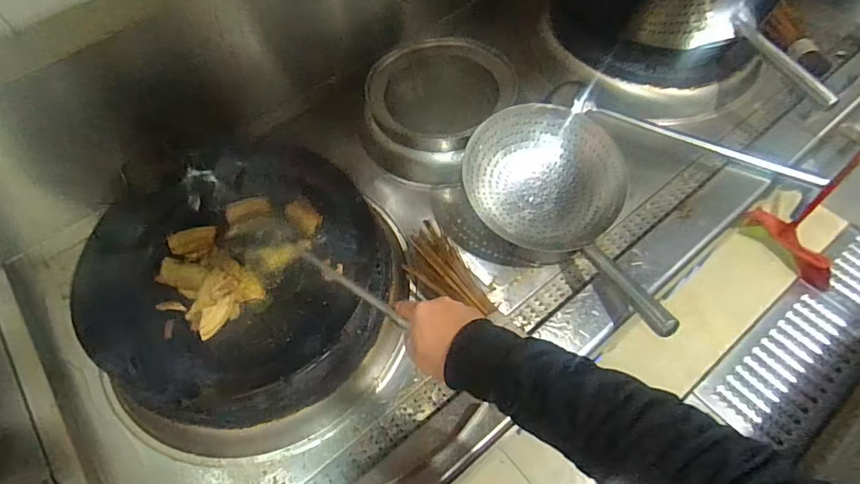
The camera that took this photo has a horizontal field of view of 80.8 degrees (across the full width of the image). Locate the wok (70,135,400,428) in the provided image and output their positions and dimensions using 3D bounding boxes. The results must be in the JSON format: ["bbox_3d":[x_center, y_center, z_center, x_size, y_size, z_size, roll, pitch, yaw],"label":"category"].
[{"bbox_3d":[-0.289,0.060,0.809,0.421,0.145,0.416,-2,58,3],"label":"wok"}]

